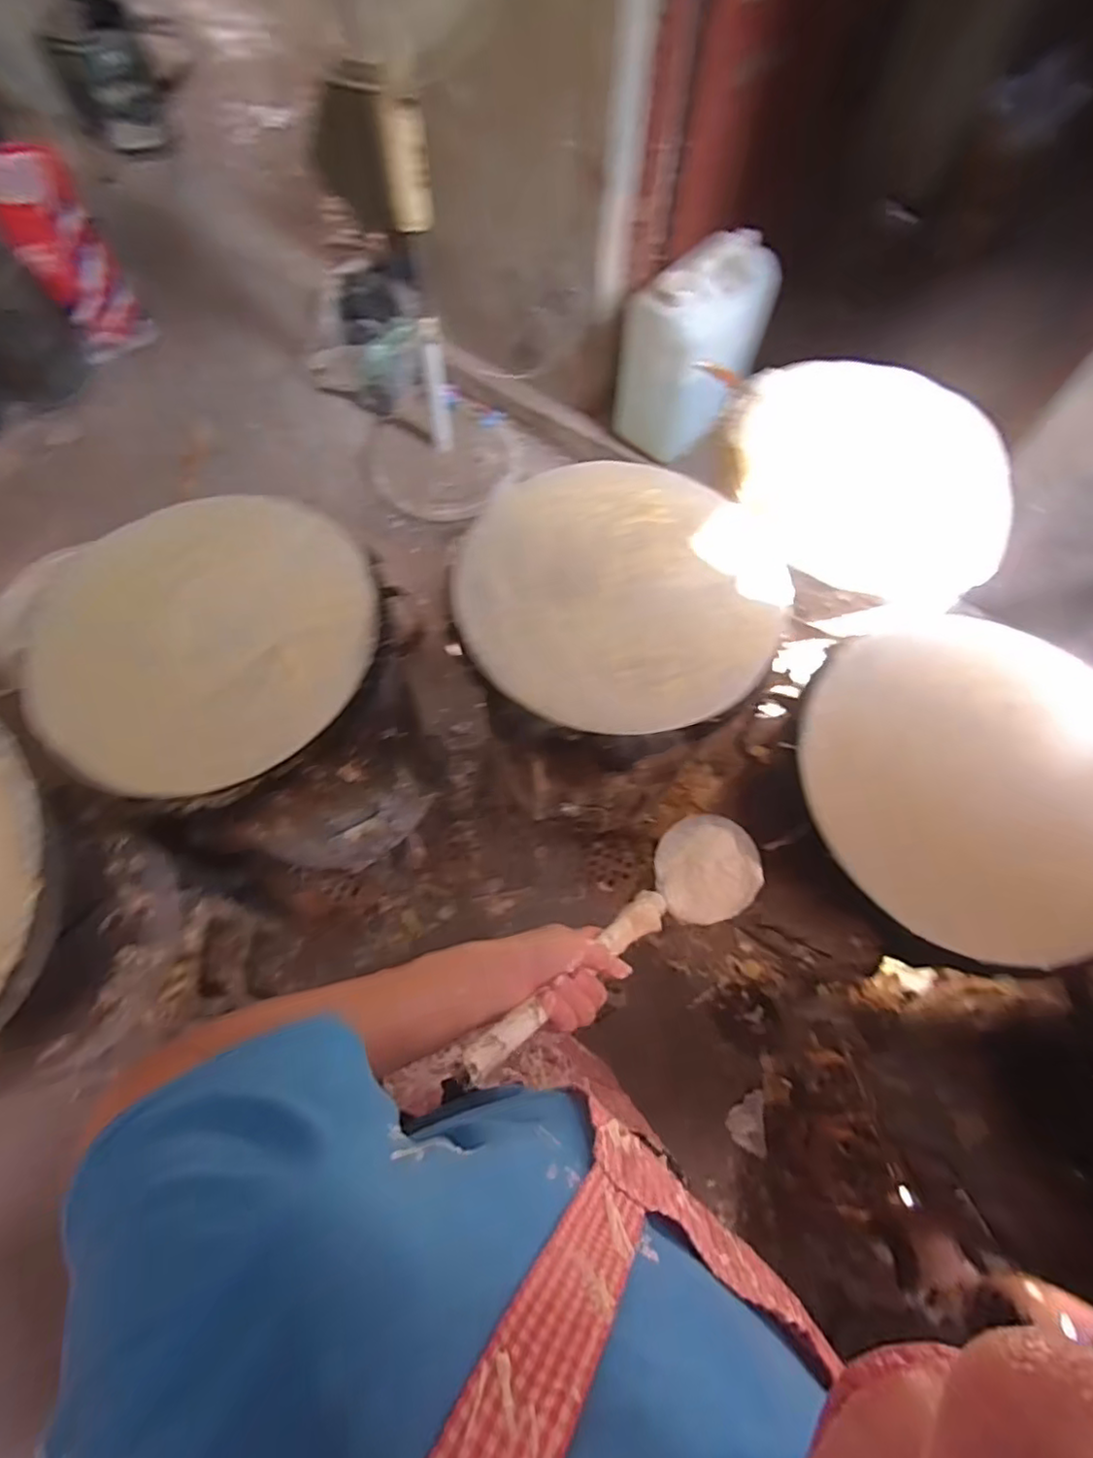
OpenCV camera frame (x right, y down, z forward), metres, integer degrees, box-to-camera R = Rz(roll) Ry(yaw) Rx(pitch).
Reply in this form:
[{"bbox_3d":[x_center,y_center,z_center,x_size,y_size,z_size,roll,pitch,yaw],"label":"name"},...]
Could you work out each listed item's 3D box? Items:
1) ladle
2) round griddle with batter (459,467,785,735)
[{"bbox_3d":[0.064,0.164,0.509,0.339,0.057,0.093,-20,65,-43],"label":"ladle"},{"bbox_3d":[0.103,-0.169,0.747,0.388,0.061,0.342,-30,71,-12],"label":"round griddle with batter"}]

